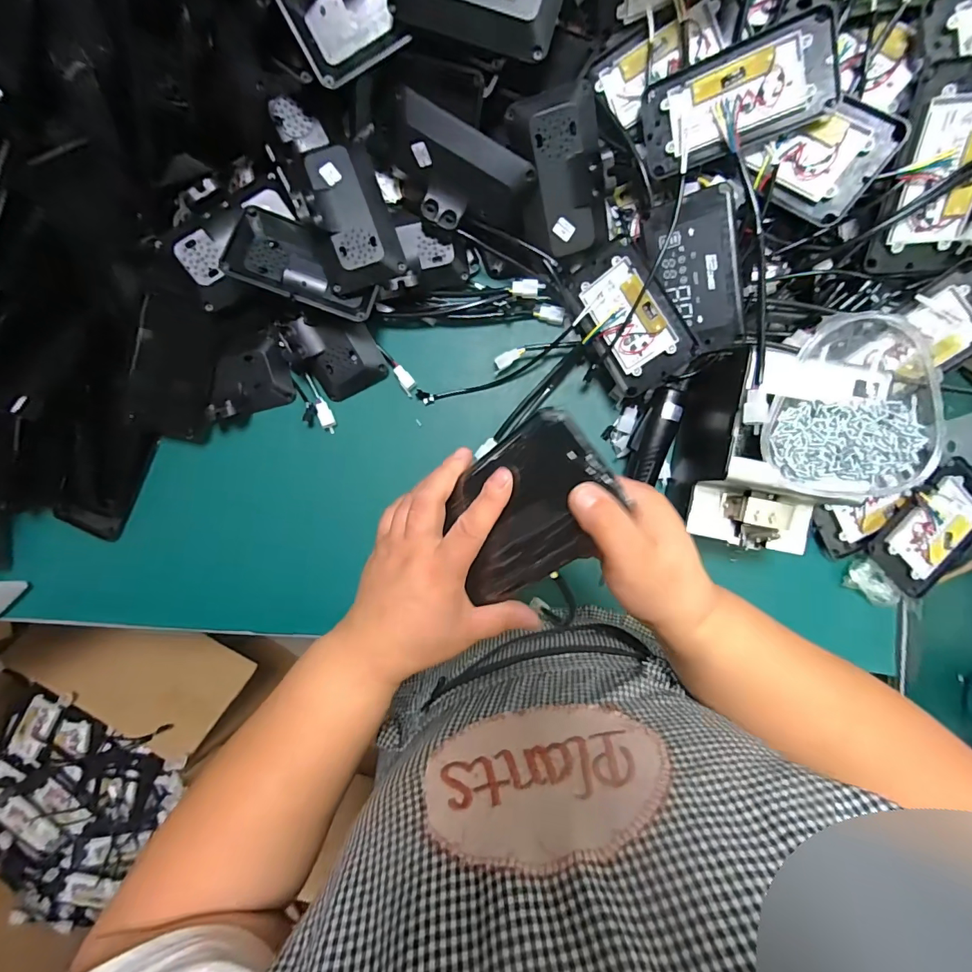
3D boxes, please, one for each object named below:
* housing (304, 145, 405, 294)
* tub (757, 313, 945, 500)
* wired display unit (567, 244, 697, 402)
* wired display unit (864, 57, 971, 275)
[{"bbox_3d":[-0.149,-0.290,0.483,0.084,0.035,0.149,-17,90,5],"label":"housing"},{"bbox_3d":[0.312,-0.068,0.382,0.135,0.049,0.145,0,91,5],"label":"tub"},{"bbox_3d":[0.155,-0.183,0.490,0.090,0.026,0.154,-33,81,27],"label":"wired display unit"},{"bbox_3d":[0.407,-0.276,0.395,0.098,0.022,0.155,-5,116,14],"label":"wired display unit"}]

